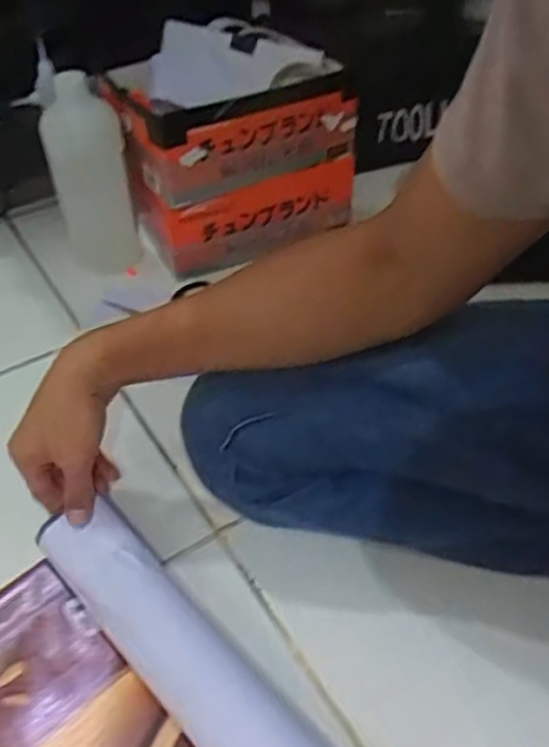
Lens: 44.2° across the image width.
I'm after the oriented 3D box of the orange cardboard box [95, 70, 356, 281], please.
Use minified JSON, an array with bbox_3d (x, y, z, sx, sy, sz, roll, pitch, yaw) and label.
[{"bbox_3d":[-0.047,-0.266,0.845,0.263,0.200,0.155,-25,50,-22],"label":"orange cardboard box"}]

